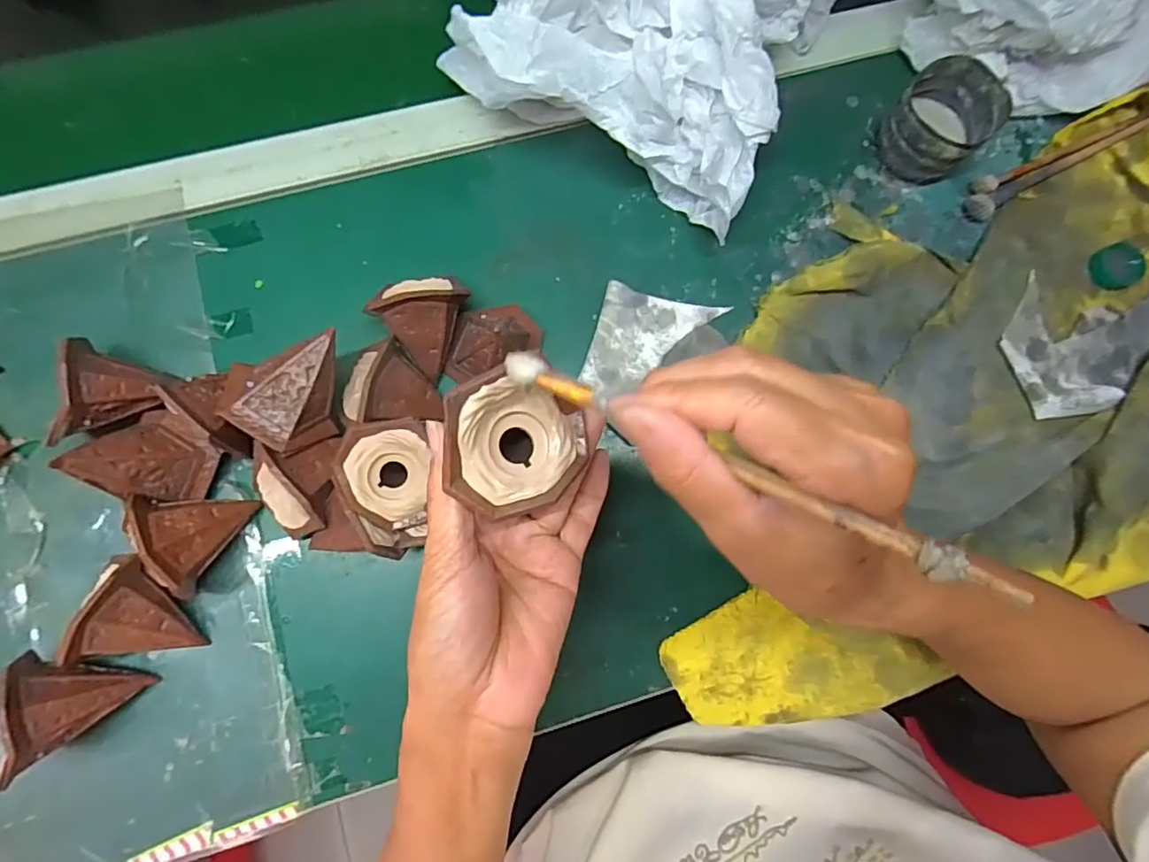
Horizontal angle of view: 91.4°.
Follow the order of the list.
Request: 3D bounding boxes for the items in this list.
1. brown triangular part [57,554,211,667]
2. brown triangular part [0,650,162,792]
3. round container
[{"bbox_3d":[-0.253,0.103,0.326,0.065,0.018,0.052,7,91,-43],"label":"brown triangular part"},{"bbox_3d":[-0.285,0.152,0.314,0.053,0.055,0.059,-16,82,-5],"label":"brown triangular part"},{"bbox_3d":[0.266,-0.225,0.410,0.074,0.047,0.065,-44,85,-8],"label":"round container"}]

